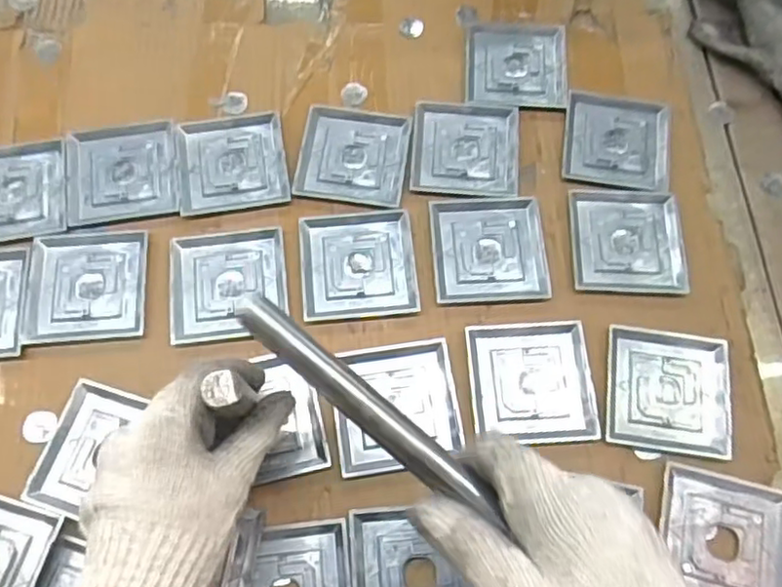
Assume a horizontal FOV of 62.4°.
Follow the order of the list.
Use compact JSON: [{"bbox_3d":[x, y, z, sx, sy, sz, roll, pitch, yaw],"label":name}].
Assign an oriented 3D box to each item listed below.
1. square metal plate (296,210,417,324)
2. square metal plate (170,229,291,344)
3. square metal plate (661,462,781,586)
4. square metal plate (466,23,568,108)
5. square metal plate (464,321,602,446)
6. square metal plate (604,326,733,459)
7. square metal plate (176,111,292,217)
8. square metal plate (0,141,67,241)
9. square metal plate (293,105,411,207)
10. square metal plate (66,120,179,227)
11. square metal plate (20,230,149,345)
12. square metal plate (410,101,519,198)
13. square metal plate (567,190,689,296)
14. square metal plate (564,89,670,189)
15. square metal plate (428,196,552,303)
[{"bbox_3d":[-0.027,-0.025,0.522,0.090,0.004,0.090,-5,69,-3],"label":"square metal plate"},{"bbox_3d":[-0.129,-0.009,0.514,0.090,0.004,0.090,-6,69,-4],"label":"square metal plate"},{"bbox_3d":[0.235,0.173,0.450,0.091,0.011,0.089,14,69,4],"label":"square metal plate"},{"bbox_3d":[0.117,-0.212,0.595,0.092,0.005,0.094,2,69,-1],"label":"square metal plate"},{"bbox_3d":[0.106,0.066,0.489,0.090,0.005,0.092,-2,69,-2],"label":"square metal plate"},{"bbox_3d":[0.209,0.072,0.487,0.088,0.010,0.091,10,69,2],"label":"square metal plate"},{"bbox_3d":[-0.136,-0.113,0.556,0.089,0.005,0.092,-9,70,-5],"label":"square metal plate"},{"bbox_3d":[-0.319,-0.086,0.540,0.090,0.004,0.090,-10,70,-5],"label":"square metal plate"},{"bbox_3d":[-0.032,-0.121,0.558,0.090,0.004,0.091,8,69,2],"label":"square metal plate"},{"bbox_3d":[-0.228,-0.103,0.548,0.091,0.007,0.090,-9,69,-5],"label":"square metal plate"},{"bbox_3d":[-0.241,-0.006,0.512,0.092,0.004,0.089,-4,69,-3],"label":"square metal plate"},{"bbox_3d":[0.065,-0.127,0.564,0.091,0.005,0.092,4,69,0],"label":"square metal plate"},{"bbox_3d":[0.194,-0.045,0.531,0.089,0.007,0.095,3,69,0],"label":"square metal plate"},{"bbox_3d":[0.200,-0.136,0.570,0.091,0.005,0.094,8,69,2],"label":"square metal plate"},{"bbox_3d":[0.080,-0.038,0.529,0.092,0.004,0.091,-2,69,-2],"label":"square metal plate"}]

